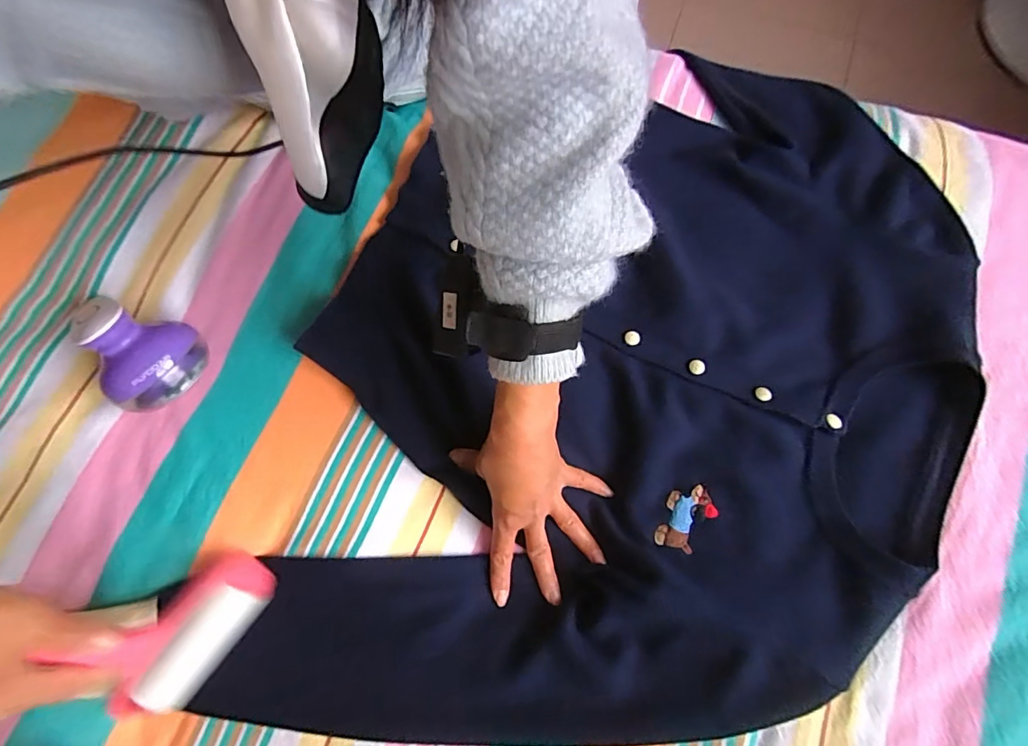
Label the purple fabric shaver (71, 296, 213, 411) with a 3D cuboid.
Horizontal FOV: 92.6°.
[{"bbox_3d":[-0.296,-0.009,0.393,0.070,0.072,0.074,0,77,-1],"label":"purple fabric shaver"}]

